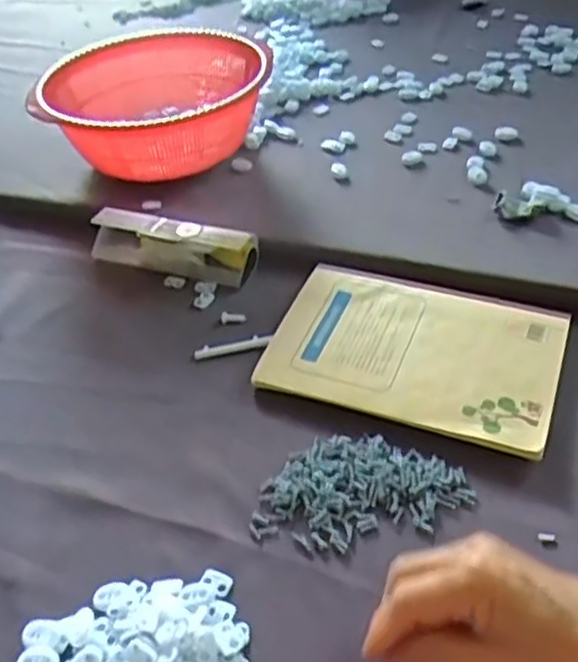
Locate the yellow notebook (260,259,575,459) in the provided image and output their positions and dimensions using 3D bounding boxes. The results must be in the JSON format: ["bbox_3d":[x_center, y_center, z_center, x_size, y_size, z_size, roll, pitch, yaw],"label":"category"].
[{"bbox_3d":[0.091,0.010,0.526,0.209,0.006,0.143,13,47,21],"label":"yellow notebook"}]

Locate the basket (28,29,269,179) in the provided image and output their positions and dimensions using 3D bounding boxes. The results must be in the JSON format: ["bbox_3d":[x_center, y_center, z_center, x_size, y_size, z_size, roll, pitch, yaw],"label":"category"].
[{"bbox_3d":[-0.144,-0.230,0.736,0.218,0.100,0.207,11,46,19],"label":"basket"}]

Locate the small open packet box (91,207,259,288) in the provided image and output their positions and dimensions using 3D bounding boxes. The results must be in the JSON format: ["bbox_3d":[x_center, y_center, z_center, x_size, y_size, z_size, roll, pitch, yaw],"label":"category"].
[{"bbox_3d":[-0.106,-0.080,0.628,0.153,0.032,0.042,12,47,20],"label":"small open packet box"}]

